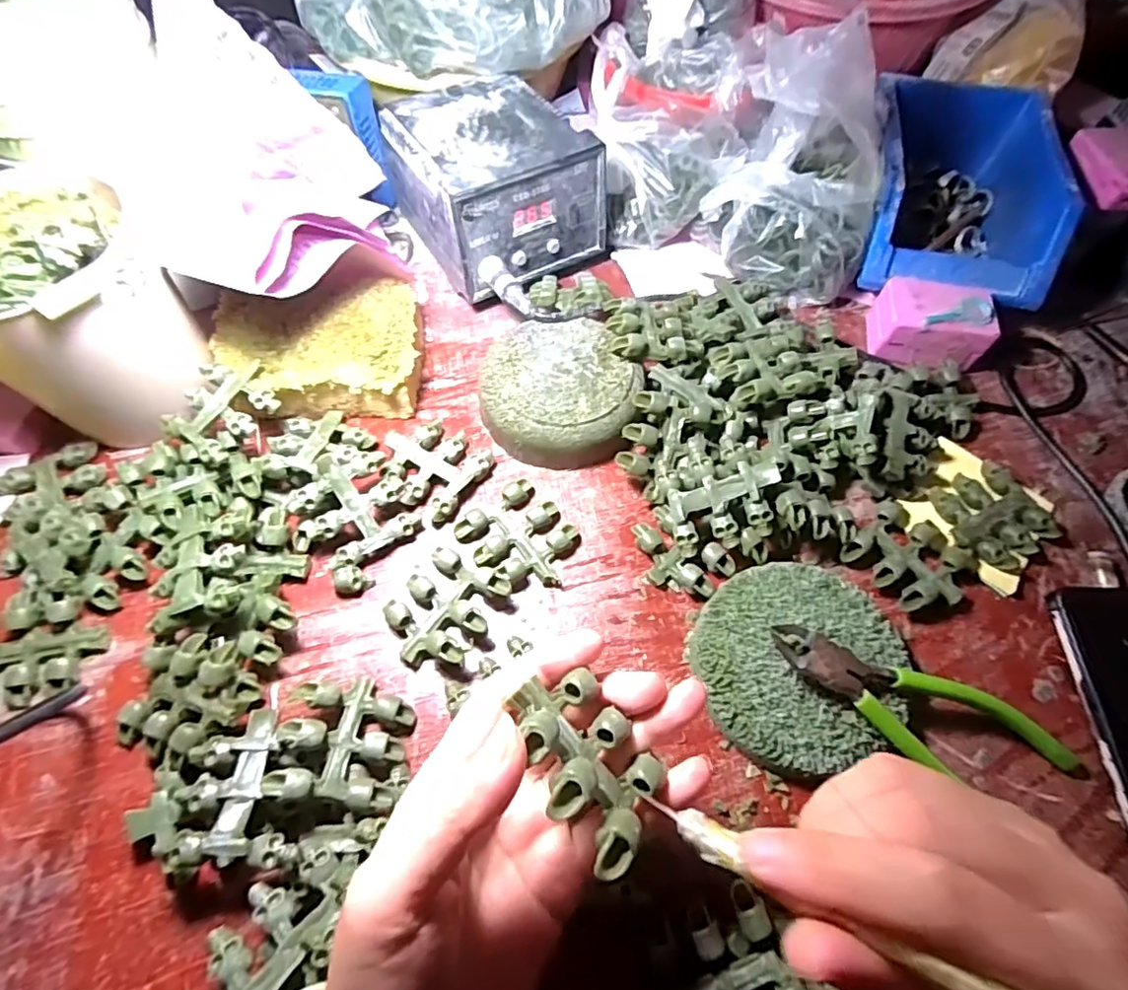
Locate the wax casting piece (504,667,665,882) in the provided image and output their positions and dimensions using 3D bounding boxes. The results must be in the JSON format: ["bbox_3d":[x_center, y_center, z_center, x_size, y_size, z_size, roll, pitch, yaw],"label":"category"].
[{"bbox_3d":[0.008,0.094,0.201,0.045,0.020,0.058,-8,64,-53],"label":"wax casting piece"}]

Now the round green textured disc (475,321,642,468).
[{"bbox_3d":[-0.001,-0.066,0.373,0.098,0.031,0.093,0,62,0],"label":"round green textured disc"}]

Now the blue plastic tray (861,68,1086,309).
[{"bbox_3d":[0.285,-0.224,0.435,0.119,0.077,0.179,9,63,5],"label":"blue plastic tray"}]

